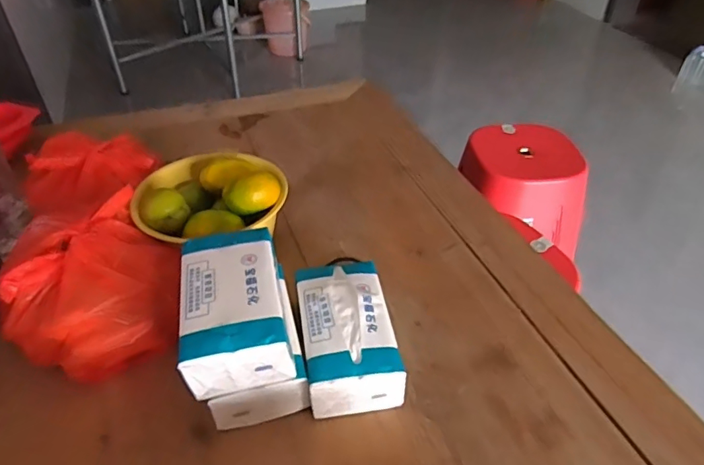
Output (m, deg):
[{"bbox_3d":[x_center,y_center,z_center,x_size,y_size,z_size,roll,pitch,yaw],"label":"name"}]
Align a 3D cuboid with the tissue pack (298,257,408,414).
[{"bbox_3d":[-0.006,0.105,0.528,0.088,0.066,0.154,-6,42,-8],"label":"tissue pack"}]

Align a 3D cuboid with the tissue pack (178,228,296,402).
[{"bbox_3d":[-0.111,0.068,0.481,0.091,0.053,0.156,-8,42,-10],"label":"tissue pack"}]

